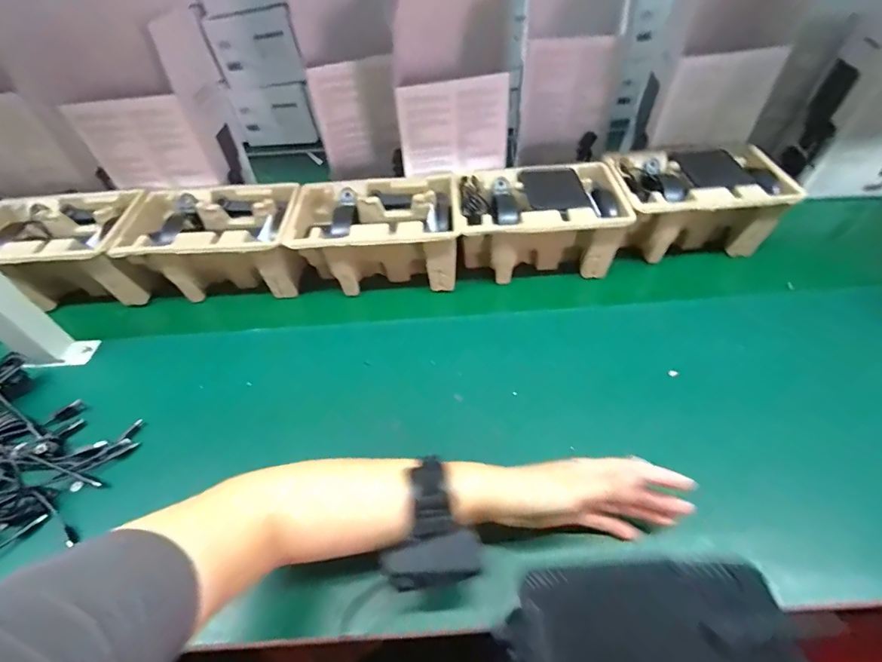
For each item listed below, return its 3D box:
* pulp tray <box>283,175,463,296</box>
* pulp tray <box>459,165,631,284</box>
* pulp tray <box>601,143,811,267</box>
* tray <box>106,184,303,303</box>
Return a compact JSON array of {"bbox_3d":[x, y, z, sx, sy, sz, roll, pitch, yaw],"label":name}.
[{"bbox_3d":[-0.086,-0.135,0.611,0.218,0.109,0.139,-4,50,1],"label":"pulp tray"},{"bbox_3d":[0.134,-0.157,0.616,0.224,0.107,0.150,-3,50,2],"label":"pulp tray"},{"bbox_3d":[0.362,-0.188,0.627,0.250,0.104,0.155,-4,50,2],"label":"pulp tray"},{"bbox_3d":[-0.312,-0.126,0.610,0.218,0.101,0.140,-4,50,1],"label":"tray"}]

